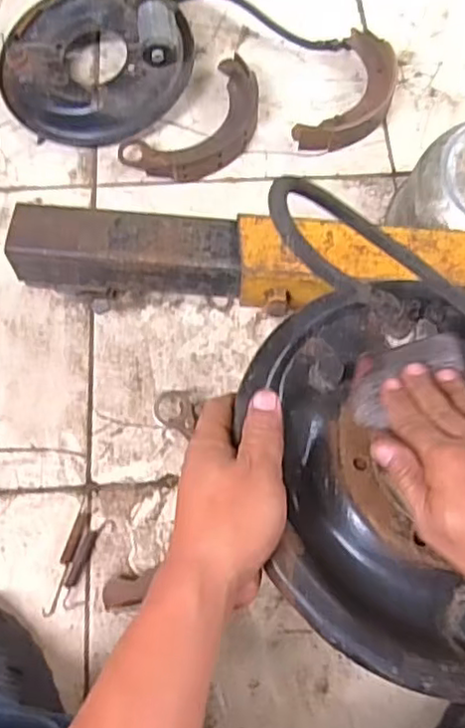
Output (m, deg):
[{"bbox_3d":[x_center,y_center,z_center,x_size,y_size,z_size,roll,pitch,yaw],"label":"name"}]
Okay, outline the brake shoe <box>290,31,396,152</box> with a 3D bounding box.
[{"bbox_3d":[0.173,-0.376,0.923,0.098,0.033,0.217,27,72,8],"label":"brake shoe"}]

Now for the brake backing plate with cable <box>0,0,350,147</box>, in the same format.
[{"bbox_3d":[-0.102,-0.467,0.928,0.456,0.086,0.235,-24,72,-9],"label":"brake backing plate with cable"}]

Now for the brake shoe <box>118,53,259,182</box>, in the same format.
[{"bbox_3d":[-0.040,-0.322,0.903,0.122,0.032,0.224,43,75,13],"label":"brake shoe"}]

